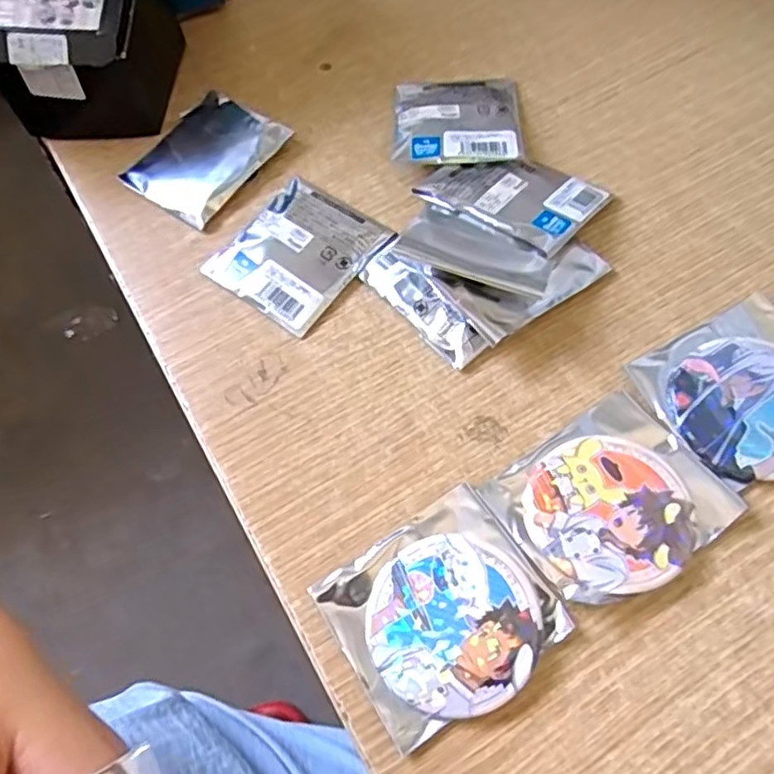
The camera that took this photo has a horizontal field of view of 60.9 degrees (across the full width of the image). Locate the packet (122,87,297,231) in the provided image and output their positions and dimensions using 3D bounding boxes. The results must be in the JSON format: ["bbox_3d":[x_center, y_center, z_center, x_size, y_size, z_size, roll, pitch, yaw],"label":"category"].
[{"bbox_3d":[-0.102,-0.130,0.368,0.068,0.009,0.077,34,70,19],"label":"packet"}]

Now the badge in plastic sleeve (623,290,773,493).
[{"bbox_3d":[0.155,0.002,0.280,0.079,0.008,0.073,-26,64,-9],"label":"badge in plastic sleeve"}]

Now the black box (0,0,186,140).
[{"bbox_3d":[-0.172,-0.203,0.370,0.087,0.078,0.100,-2,63,3],"label":"black box"}]

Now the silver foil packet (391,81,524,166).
[{"bbox_3d":[0.038,-0.145,0.361,0.067,0.015,0.073,0,63,4],"label":"silver foil packet"}]

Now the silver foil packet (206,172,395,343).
[{"bbox_3d":[-0.044,-0.068,0.333,0.068,0.009,0.073,35,70,19],"label":"silver foil packet"}]

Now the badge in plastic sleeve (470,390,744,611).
[{"bbox_3d":[0.089,0.045,0.263,0.079,0.009,0.069,-32,65,-12],"label":"badge in plastic sleeve"}]

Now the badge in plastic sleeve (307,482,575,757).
[{"bbox_3d":[0.020,0.085,0.249,0.076,0.009,0.071,-32,65,-12],"label":"badge in plastic sleeve"}]

